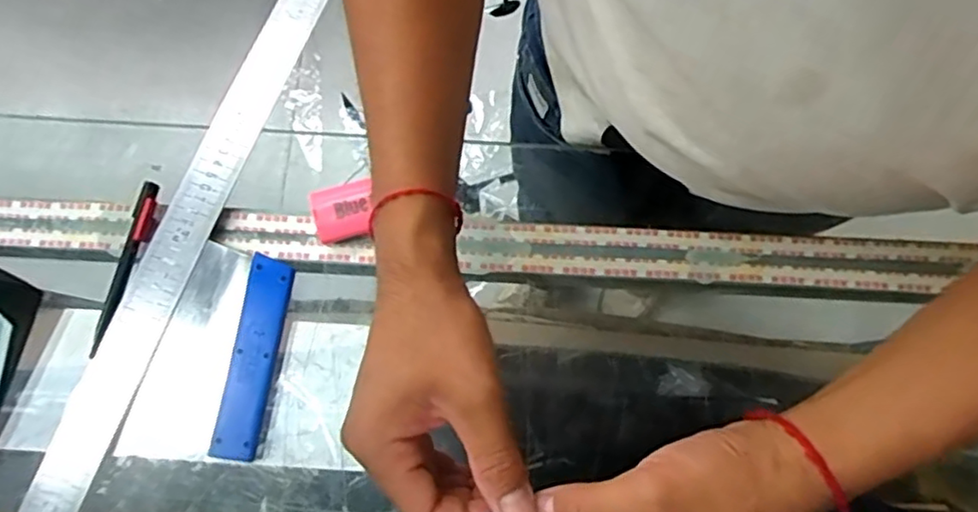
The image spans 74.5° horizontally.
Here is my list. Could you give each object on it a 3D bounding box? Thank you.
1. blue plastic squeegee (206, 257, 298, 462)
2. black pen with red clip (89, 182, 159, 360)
[{"bbox_3d":[-0.163,0.070,0.446,0.029,0.006,0.136,13,79,-15],"label":"blue plastic squeegee"},{"bbox_3d":[-0.262,0.008,0.460,0.017,0.014,0.126,14,78,4],"label":"black pen with red clip"}]

